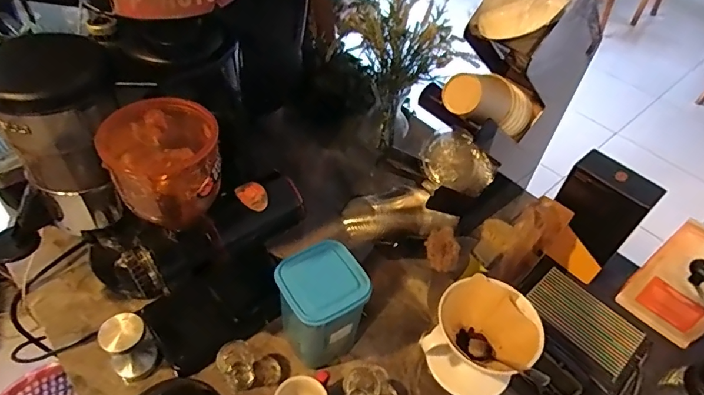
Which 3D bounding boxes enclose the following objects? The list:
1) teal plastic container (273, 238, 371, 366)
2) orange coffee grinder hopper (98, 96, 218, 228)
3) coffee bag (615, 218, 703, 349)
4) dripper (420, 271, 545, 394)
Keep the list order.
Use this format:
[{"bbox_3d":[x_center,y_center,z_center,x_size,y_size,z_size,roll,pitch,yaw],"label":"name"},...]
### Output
[{"bbox_3d":[-0.040,0.152,0.618,0.102,0.153,0.111,-26,55,-28],"label":"teal plastic container"},{"bbox_3d":[-0.186,-0.028,0.463,0.106,0.116,0.090,-16,51,-21],"label":"orange coffee grinder hopper"},{"bbox_3d":[0.498,0.132,0.688,0.040,0.182,0.117,-32,58,-31],"label":"coffee bag"},{"bbox_3d":[0.148,0.168,0.549,0.121,0.101,0.101,17,47,9],"label":"dripper"}]

